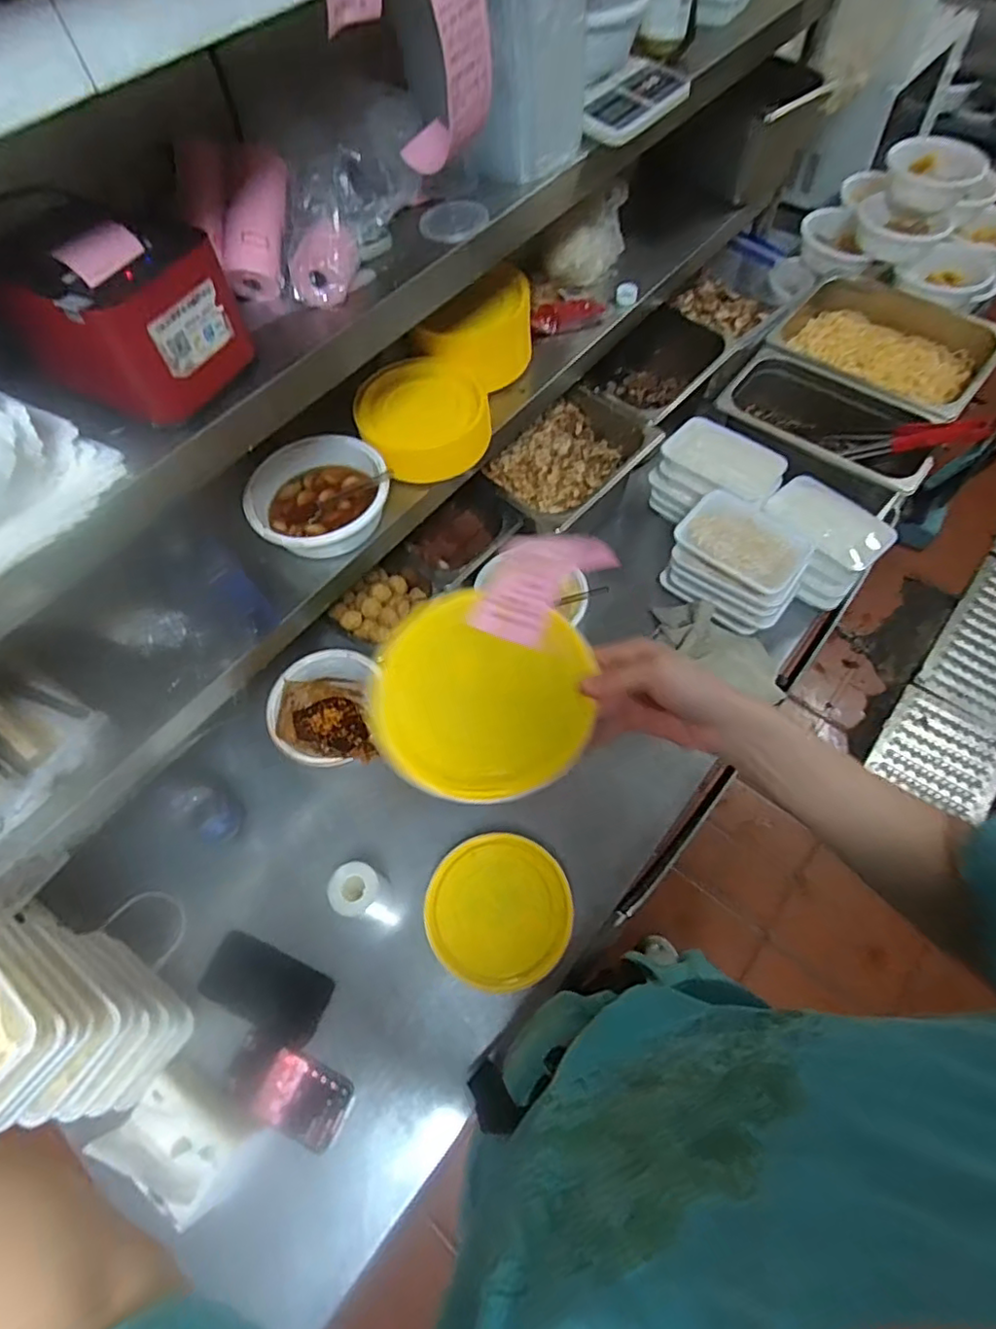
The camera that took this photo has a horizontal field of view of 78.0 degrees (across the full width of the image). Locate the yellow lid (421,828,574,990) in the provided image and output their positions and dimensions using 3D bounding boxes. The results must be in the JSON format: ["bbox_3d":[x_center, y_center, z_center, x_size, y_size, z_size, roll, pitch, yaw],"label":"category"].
[{"bbox_3d":[0.001,0.285,0.715,0.166,0.017,0.162,1,77,-4],"label":"yellow lid"}]

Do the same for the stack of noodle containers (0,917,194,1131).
[{"bbox_3d":[-0.450,0.350,0.600,0.168,0.247,0.119,36,70,19],"label":"stack of noodle containers"}]

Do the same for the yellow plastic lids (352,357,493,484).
[{"bbox_3d":[-0.097,-0.323,0.810,0.163,0.067,0.151,-1,62,3],"label":"yellow plastic lids"}]

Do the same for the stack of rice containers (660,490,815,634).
[{"bbox_3d":[0.352,-0.153,0.907,0.180,0.113,0.141,32,69,18],"label":"stack of rice containers"}]

